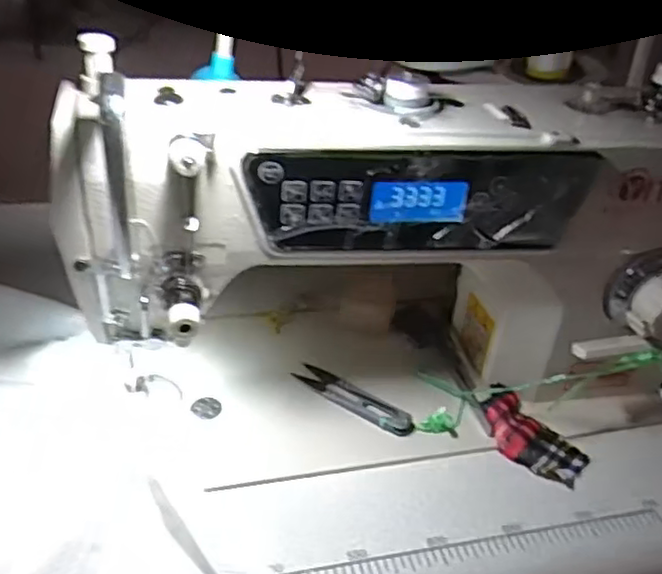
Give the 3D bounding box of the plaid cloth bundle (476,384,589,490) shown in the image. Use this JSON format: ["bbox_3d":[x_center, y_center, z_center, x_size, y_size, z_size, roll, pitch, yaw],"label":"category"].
[{"bbox_3d":[0.137,0.101,0.475,0.046,0.020,0.086,-22,42,-35],"label":"plaid cloth bundle"}]

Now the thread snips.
[{"bbox_3d":[0.017,0.082,0.499,0.097,0.011,0.024,26,38,27],"label":"thread snips"}]

